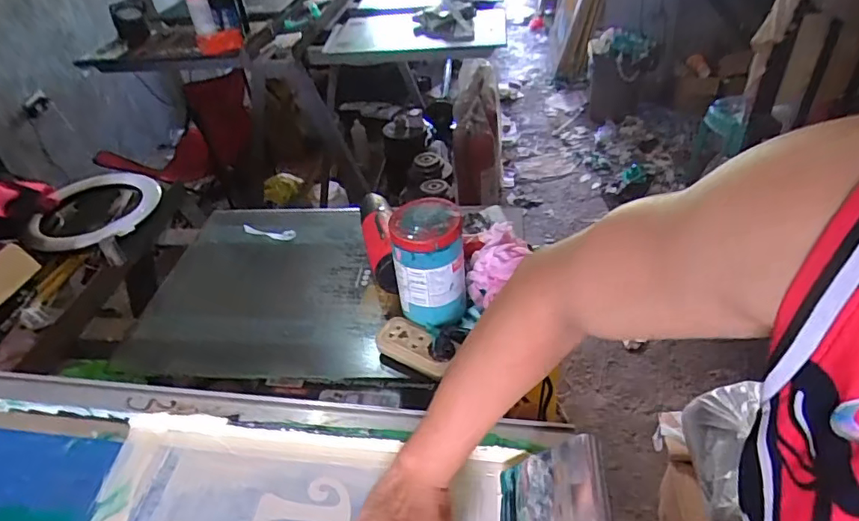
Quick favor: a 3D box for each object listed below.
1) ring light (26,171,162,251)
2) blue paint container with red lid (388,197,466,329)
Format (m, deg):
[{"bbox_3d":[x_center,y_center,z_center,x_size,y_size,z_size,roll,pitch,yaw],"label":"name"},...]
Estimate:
[{"bbox_3d":[-0.621,-0.098,1.007,0.199,0.047,0.229,11,44,4],"label":"ring light"},{"bbox_3d":[-0.001,0.003,0.740,0.098,0.155,0.095,-5,40,-5],"label":"blue paint container with red lid"}]

